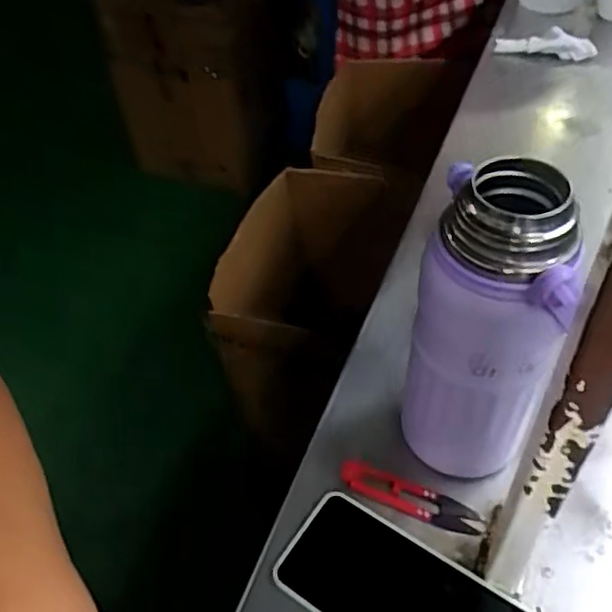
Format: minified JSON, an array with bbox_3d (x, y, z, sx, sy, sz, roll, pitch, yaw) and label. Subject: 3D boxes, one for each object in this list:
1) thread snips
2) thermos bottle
[{"bbox_3d":[0.073,0.136,0.453,0.101,0.006,0.023,15,54,17],"label":"thread snips"},{"bbox_3d":[0.104,0.024,0.397,0.073,0.229,0.080,6,52,10],"label":"thermos bottle"}]

